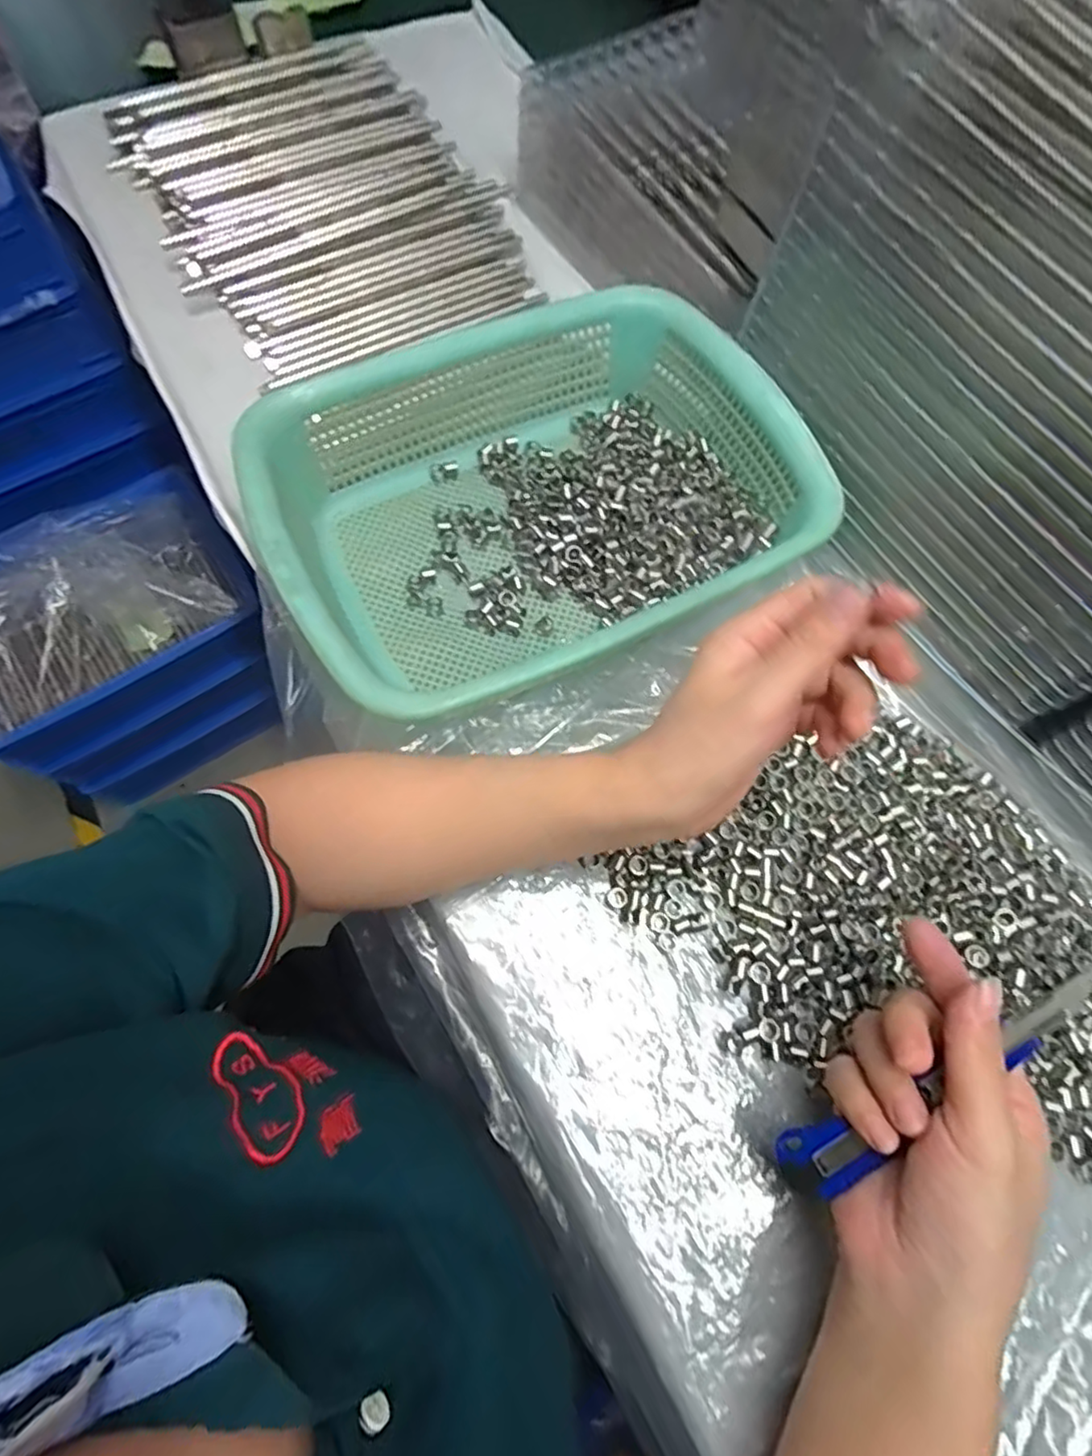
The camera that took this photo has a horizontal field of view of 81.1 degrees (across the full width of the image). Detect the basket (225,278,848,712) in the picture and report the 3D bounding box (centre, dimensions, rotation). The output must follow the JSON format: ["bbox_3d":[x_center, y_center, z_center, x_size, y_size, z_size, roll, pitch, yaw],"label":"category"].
[{"bbox_3d":[-0.003,-0.131,0.377,0.296,0.080,0.223,-24,72,-9],"label":"basket"}]

